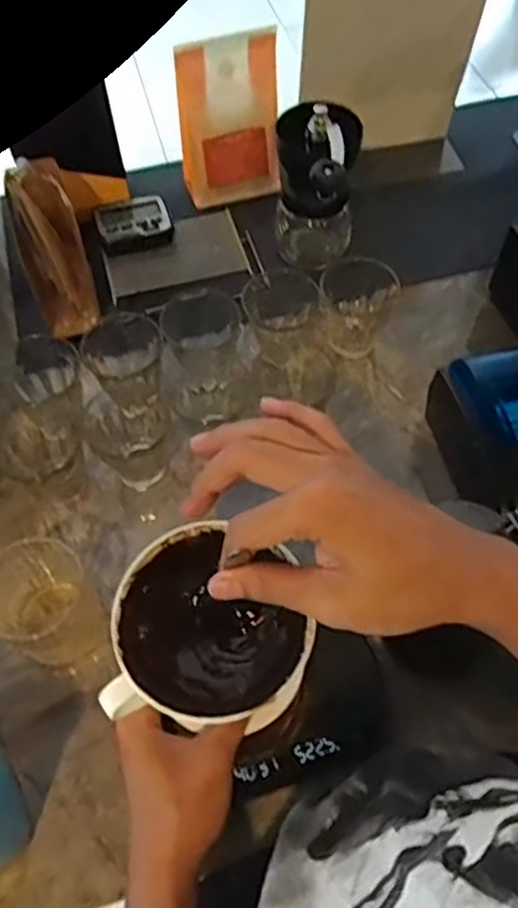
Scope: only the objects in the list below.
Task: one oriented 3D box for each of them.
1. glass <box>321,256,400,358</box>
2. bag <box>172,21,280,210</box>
[{"bbox_3d":[0.102,-0.157,0.728,0.066,0.085,0.081,17,62,11],"label":"glass"},{"bbox_3d":[-0.033,-0.385,0.807,0.122,0.174,0.056,-6,60,-2],"label":"bag"}]

